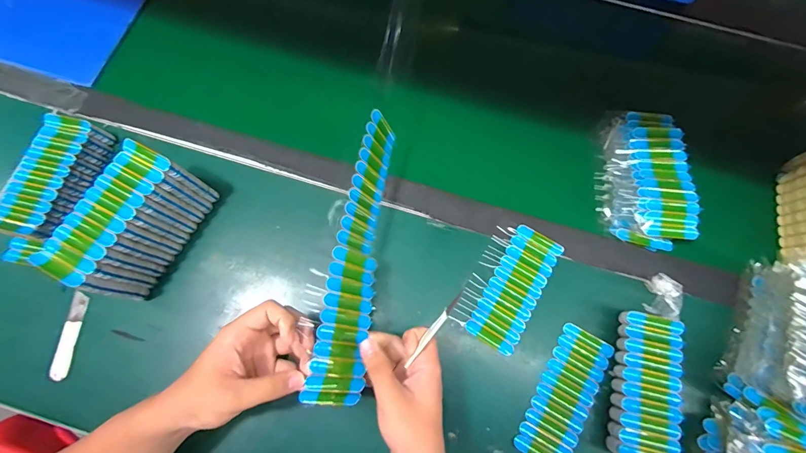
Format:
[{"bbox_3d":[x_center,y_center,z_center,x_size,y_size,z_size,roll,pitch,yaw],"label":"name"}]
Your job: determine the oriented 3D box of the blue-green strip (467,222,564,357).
[{"bbox_3d":[0.140,0.076,0.446,0.063,0.009,0.151,30,75,7],"label":"blue-green strip"}]

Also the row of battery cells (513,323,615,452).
[{"bbox_3d":[0.189,0.196,0.420,0.064,0.009,0.154,30,75,7],"label":"row of battery cells"}]

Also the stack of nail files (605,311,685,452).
[{"bbox_3d":[0.274,0.180,0.408,0.062,0.031,0.155,13,74,3],"label":"stack of nail files"}]

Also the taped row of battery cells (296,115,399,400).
[{"bbox_3d":[-0.049,0.025,0.390,0.026,0.060,0.308,-4,69,36],"label":"taped row of battery cells"}]

